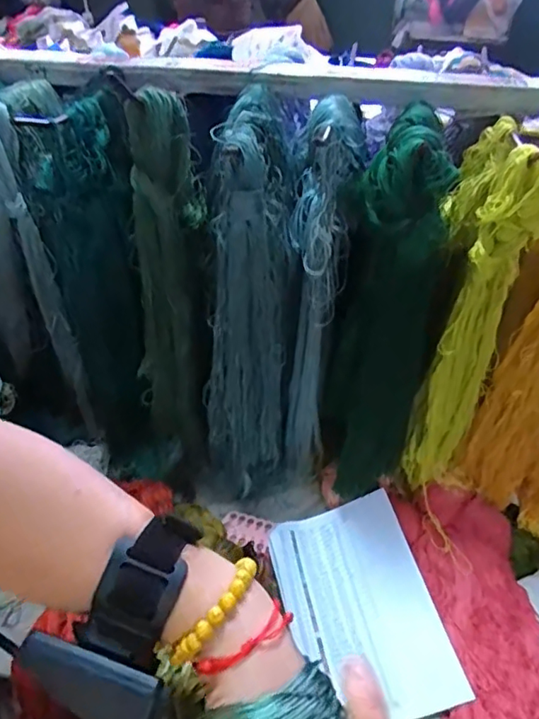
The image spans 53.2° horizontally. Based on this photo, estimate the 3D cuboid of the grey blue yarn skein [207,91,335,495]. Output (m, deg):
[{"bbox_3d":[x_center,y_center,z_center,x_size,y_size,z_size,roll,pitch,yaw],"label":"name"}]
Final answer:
[{"bbox_3d":[-0.012,-0.030,0.793,0.167,0.601,0.110,-12,41,-17],"label":"grey blue yarn skein"}]

